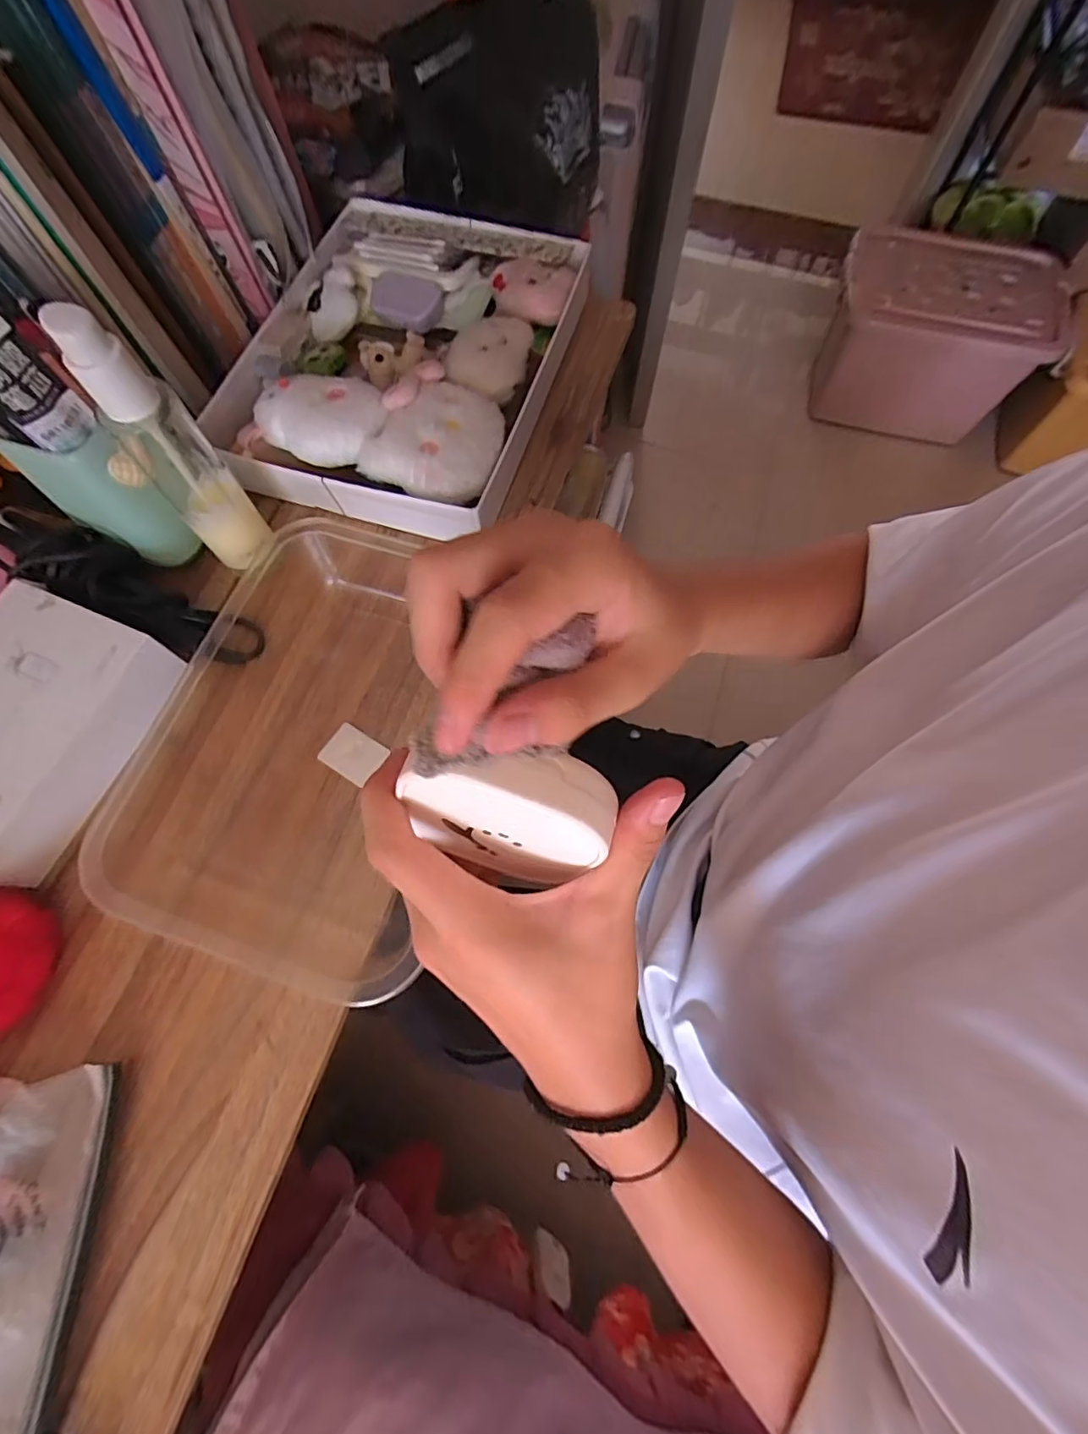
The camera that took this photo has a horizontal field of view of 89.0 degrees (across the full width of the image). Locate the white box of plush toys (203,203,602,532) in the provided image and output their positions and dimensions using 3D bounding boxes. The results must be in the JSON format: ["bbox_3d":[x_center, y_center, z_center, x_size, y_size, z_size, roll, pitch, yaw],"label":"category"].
[{"bbox_3d":[-0.114,-0.301,0.445,0.234,0.060,0.302,16,70,5],"label":"white box of plush toys"}]

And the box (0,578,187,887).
[{"bbox_3d":[-0.322,0.009,0.340,0.128,0.038,0.166,22,71,8],"label":"box"}]

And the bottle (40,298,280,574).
[{"bbox_3d":[-0.218,-0.154,0.329,0.041,0.159,0.034,-37,74,-13],"label":"bottle"}]

